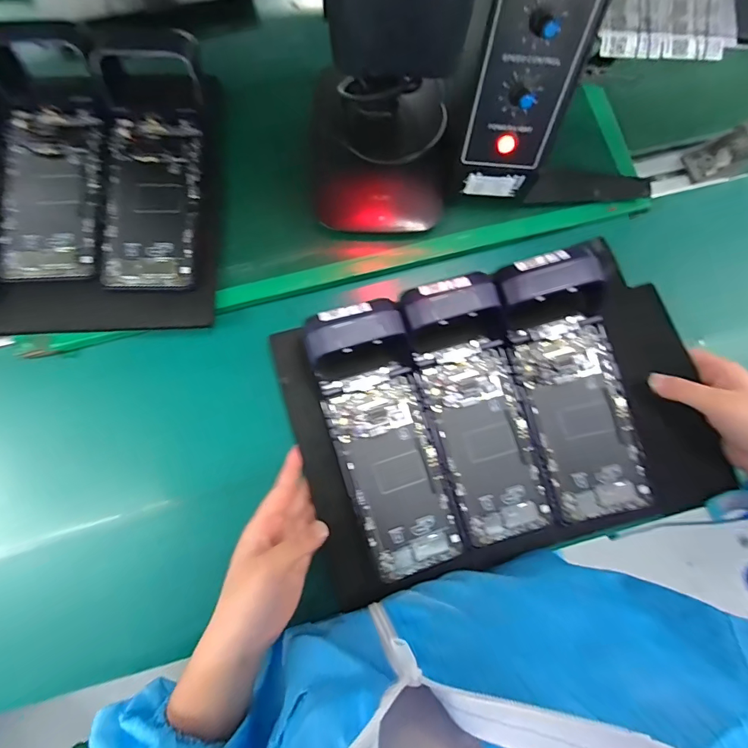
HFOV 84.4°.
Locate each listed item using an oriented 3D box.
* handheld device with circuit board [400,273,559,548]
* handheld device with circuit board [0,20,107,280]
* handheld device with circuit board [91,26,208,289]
[{"bbox_3d":[0.089,0.028,0.337,0.081,0.048,0.213,-15,80,-4],"label":"handheld device with circuit board"},{"bbox_3d":[-0.279,-0.188,0.344,0.087,0.039,0.210,-3,79,-2],"label":"handheld device with circuit board"},{"bbox_3d":[-0.192,-0.177,0.343,0.085,0.043,0.207,0,79,-1],"label":"handheld device with circuit board"}]

